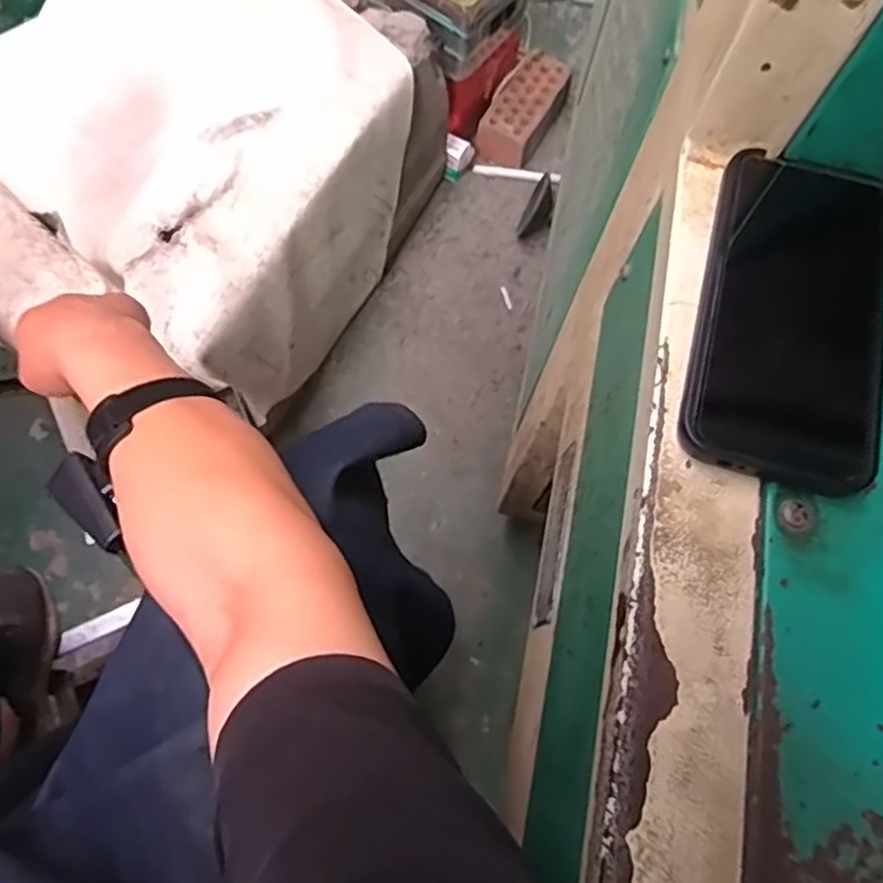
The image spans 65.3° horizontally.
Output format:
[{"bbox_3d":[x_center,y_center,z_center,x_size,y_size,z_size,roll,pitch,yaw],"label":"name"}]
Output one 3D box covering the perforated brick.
[{"bbox_3d":[0.170,-0.693,1.445,0.116,0.085,0.258,27,72,7],"label":"perforated brick"}]

